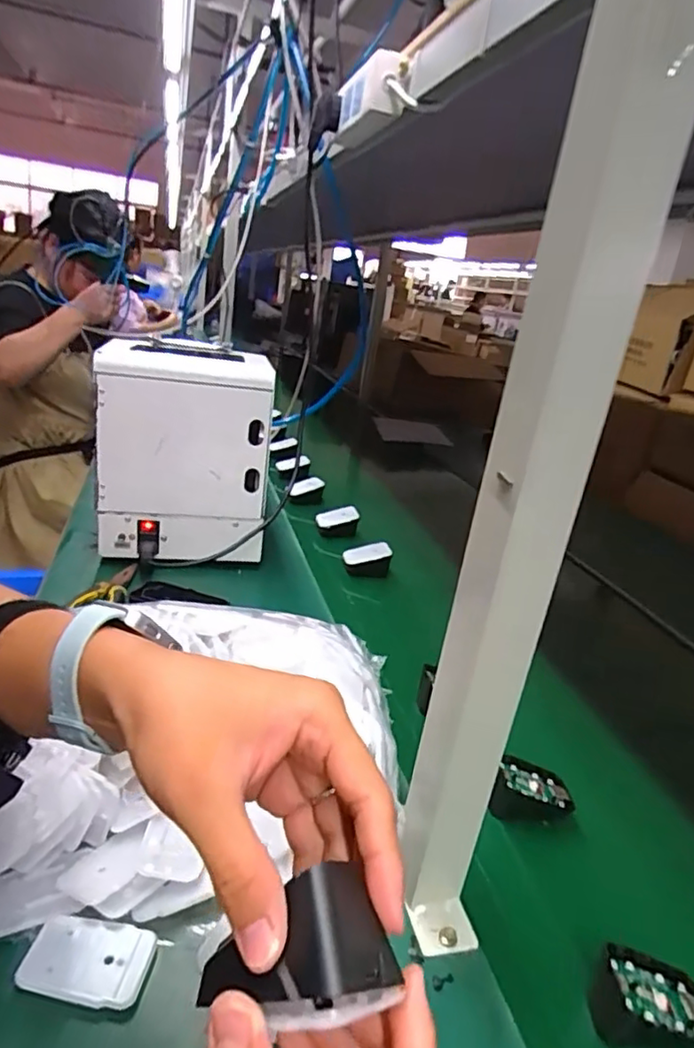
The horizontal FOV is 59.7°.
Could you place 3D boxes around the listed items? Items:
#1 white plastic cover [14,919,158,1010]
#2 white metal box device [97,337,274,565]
[{"bbox_3d":[-0.150,0.252,0.349,0.069,0.008,0.045,8,23,4],"label":"white plastic cover"},{"bbox_3d":[-0.216,-0.095,0.831,0.213,0.270,0.143,4,22,-9],"label":"white metal box device"}]

